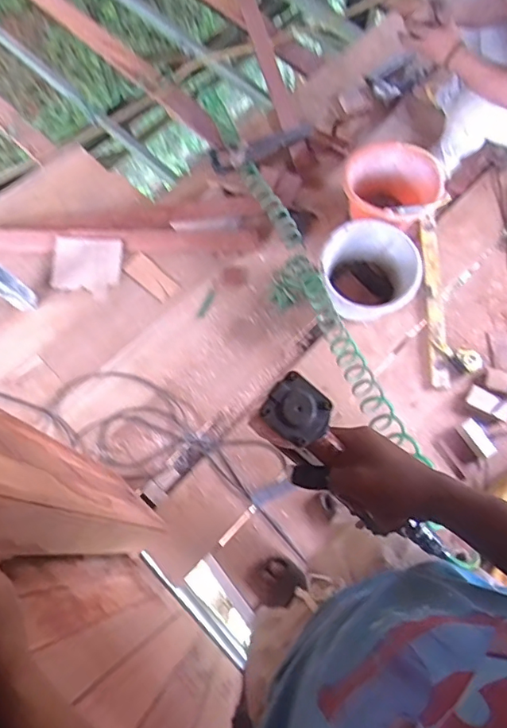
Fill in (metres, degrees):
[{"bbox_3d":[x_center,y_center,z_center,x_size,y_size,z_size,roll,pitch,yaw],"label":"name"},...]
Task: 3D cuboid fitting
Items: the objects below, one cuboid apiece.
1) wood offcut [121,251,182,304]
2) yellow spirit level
[{"bbox_3d":[-0.333,-0.284,1.641,0.193,0.011,0.081,41,78,10],"label":"wood offcut"},{"bbox_3d":[0.561,-0.204,1.580,0.069,0.026,0.561,4,74,1],"label":"yellow spirit level"}]

